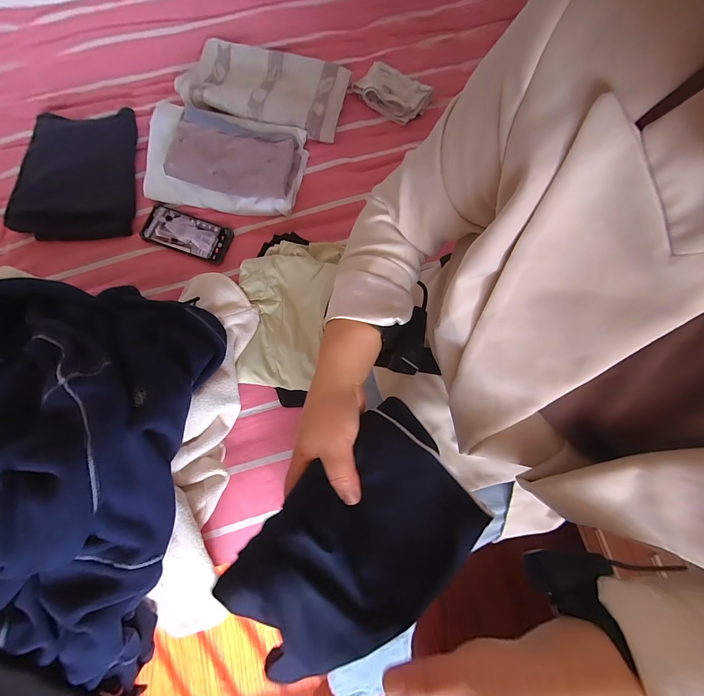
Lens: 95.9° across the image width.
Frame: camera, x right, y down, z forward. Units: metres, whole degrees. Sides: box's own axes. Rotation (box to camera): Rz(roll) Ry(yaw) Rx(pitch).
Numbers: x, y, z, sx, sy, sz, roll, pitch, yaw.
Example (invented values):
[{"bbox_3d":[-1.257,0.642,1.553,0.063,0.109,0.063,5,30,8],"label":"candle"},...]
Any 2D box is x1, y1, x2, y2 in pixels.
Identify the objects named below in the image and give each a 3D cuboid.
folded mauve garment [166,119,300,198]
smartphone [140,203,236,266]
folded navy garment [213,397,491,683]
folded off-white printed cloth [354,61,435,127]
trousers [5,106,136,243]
[{"bbox_3d":[-0.219,-0.347,0.593,0.219,0.027,0.123,7,77,-6],"label":"folded mauve garment"},{"bbox_3d":[-0.319,-0.220,0.611,0.167,0.012,0.076,18,80,4],"label":"smartphone"},{"bbox_3d":[0.010,0.160,0.245,0.201,0.081,0.149,-41,82,-6],"label":"folded navy garment"},{"bbox_3d":[0.084,-0.527,0.643,0.147,0.040,0.103,32,82,6],"label":"folded off-white printed cloth"},{"bbox_3d":[-0.538,-0.345,0.620,0.204,0.042,0.269,-4,80,0],"label":"trousers"}]

